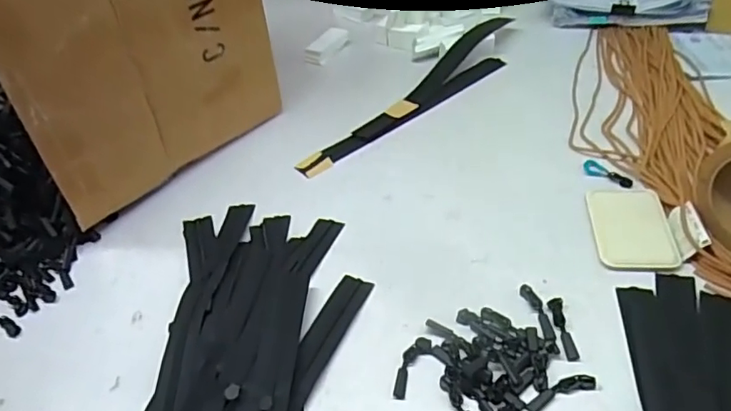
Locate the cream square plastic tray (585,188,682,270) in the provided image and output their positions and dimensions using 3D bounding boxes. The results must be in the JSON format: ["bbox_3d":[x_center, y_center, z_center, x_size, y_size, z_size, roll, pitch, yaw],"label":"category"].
[{"bbox_3d":[0.253,0.019,0.536,0.067,0.009,0.102,1,41,10],"label":"cream square plastic tray"}]

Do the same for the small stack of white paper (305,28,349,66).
[{"bbox_3d":[-0.060,-0.249,0.862,0.033,0.017,0.084,15,46,25],"label":"small stack of white paper"}]

